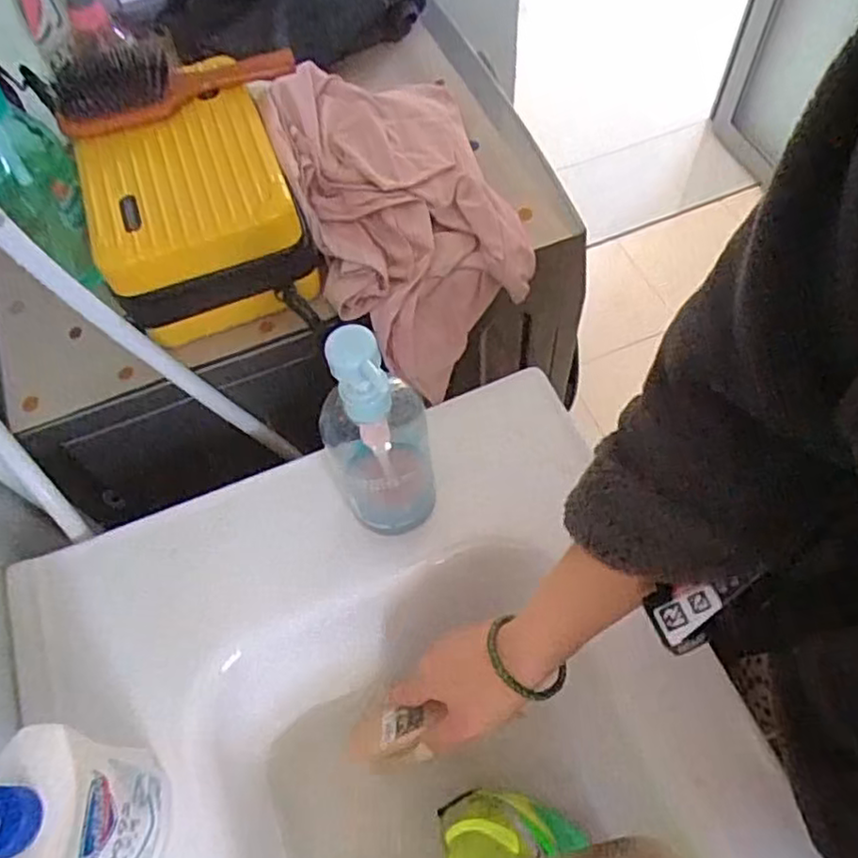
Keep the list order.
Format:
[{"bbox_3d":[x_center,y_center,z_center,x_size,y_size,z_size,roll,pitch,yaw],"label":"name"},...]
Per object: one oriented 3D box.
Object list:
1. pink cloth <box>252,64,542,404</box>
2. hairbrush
[{"bbox_3d":[-0.021,-0.196,0.617,0.188,0.051,0.319,-17,82,-14],"label":"pink cloth"},{"bbox_3d":[-0.209,-0.290,0.571,0.195,0.045,0.056,-23,62,-9],"label":"hairbrush"}]

